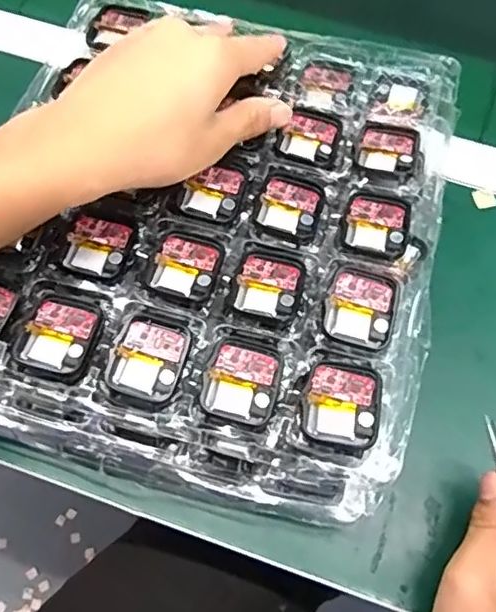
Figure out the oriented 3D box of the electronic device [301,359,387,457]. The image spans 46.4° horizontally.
[{"bbox_3d":[0.047,0.048,0.286,0.039,0.008,0.043,21,67,7],"label":"electronic device"}]

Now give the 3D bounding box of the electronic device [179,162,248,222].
[{"bbox_3d":[-0.020,-0.068,0.342,0.035,0.004,0.039,17,66,5],"label":"electronic device"}]

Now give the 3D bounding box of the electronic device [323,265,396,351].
[{"bbox_3d":[0.060,0.000,0.308,0.035,0.004,0.042,15,66,4],"label":"electronic device"}]

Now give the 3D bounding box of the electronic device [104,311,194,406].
[{"bbox_3d":[-0.050,0.026,0.297,0.038,0.005,0.043,18,67,6],"label":"electronic device"}]

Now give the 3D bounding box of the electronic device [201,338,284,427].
[{"bbox_3d":[-0.003,0.037,0.293,0.036,0.004,0.041,13,66,4],"label":"electronic device"}]

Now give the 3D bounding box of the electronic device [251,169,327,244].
[{"bbox_3d":[0.024,-0.058,0.336,0.037,0.005,0.044,19,67,6],"label":"electronic device"}]

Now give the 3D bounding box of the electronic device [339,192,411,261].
[{"bbox_3d":[0.074,-0.047,0.332,0.037,0.007,0.041,18,66,6],"label":"electronic device"}]

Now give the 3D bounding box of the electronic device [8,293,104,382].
[{"bbox_3d":[-0.098,0.015,0.300,0.037,0.007,0.043,16,66,5],"label":"electronic device"}]

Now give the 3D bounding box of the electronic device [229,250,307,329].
[{"bbox_3d":[0.011,-0.010,0.315,0.035,0.005,0.040,16,66,5],"label":"electronic device"}]

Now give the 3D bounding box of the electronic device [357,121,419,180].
[{"bbox_3d":[0.085,-0.096,0.352,0.034,0.013,0.044,21,67,7],"label":"electronic device"}]

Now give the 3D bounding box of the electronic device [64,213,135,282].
[{"bbox_3d":[-0.083,-0.034,0.323,0.036,0.004,0.038,17,66,5],"label":"electronic device"}]

